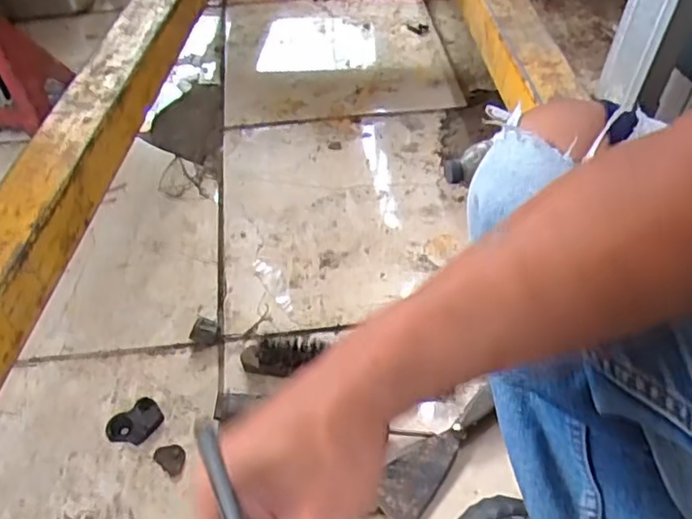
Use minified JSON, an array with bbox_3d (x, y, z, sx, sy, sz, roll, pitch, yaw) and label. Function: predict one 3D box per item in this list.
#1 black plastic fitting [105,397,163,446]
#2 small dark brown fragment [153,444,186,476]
[{"bbox_3d":[-0.222,0.172,0.649,0.055,0.013,0.038,-35,58,-29],"label":"black plastic fitting"},{"bbox_3d":[-0.178,0.202,0.629,0.036,0.005,0.025,35,56,26],"label":"small dark brown fragment"}]

